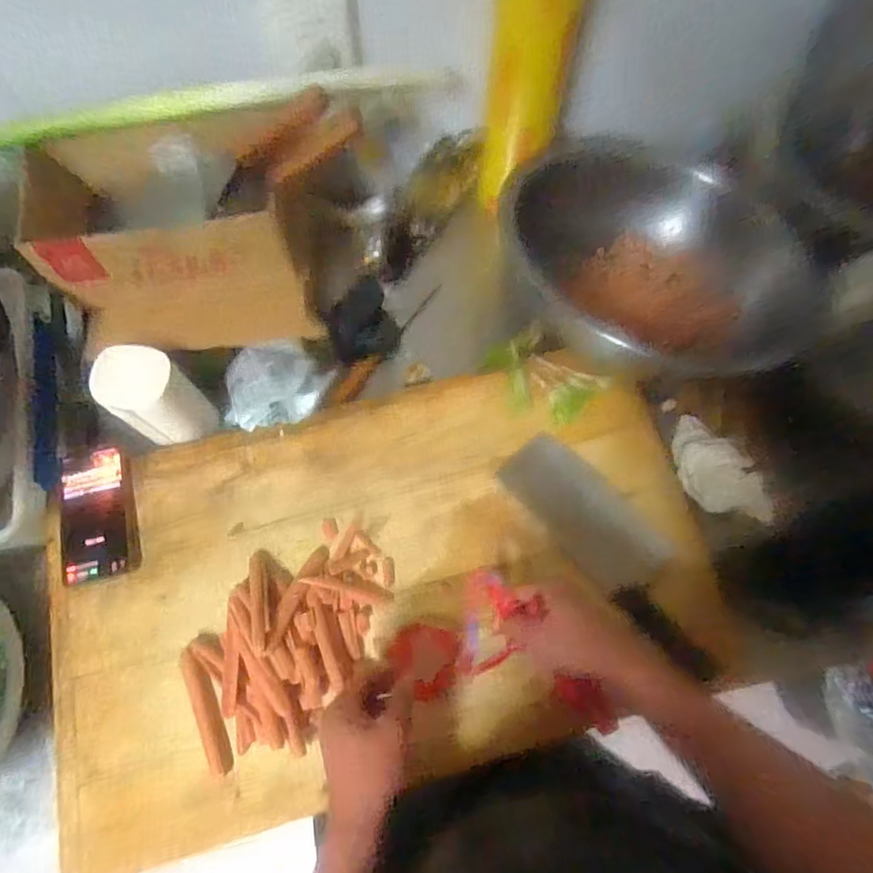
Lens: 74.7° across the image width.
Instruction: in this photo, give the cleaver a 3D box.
[{"bbox_3d":[0.218,0.134,0.692,0.093,0.024,0.320,-38,75,-15],"label":"cleaver"}]

